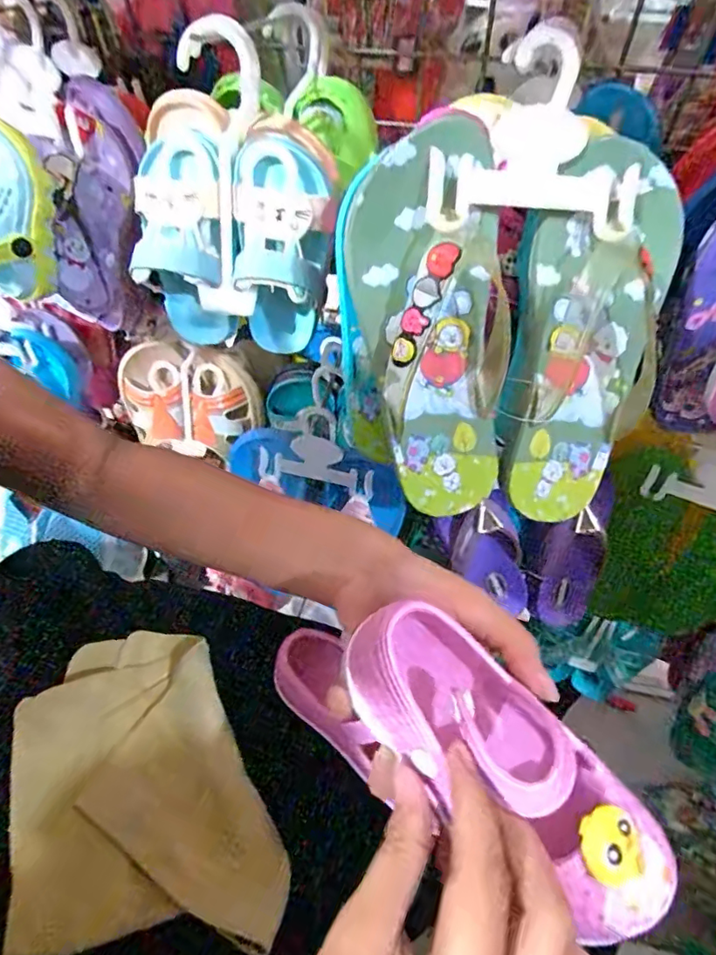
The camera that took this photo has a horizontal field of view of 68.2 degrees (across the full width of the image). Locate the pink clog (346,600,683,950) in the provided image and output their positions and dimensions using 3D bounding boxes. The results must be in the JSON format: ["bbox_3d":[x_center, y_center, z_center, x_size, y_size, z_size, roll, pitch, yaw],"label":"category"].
[{"bbox_3d":[0.058,0.108,0.208,0.139,0.046,0.054,37,60,19],"label":"pink clog"}]

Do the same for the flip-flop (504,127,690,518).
[{"bbox_3d":[0.132,-0.074,0.310,0.077,0.204,0.030,11,17,8],"label":"flip-flop"}]

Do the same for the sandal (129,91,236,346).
[{"bbox_3d":[-0.121,-0.169,0.358,0.058,0.156,0.052,8,24,6],"label":"sandal"}]

